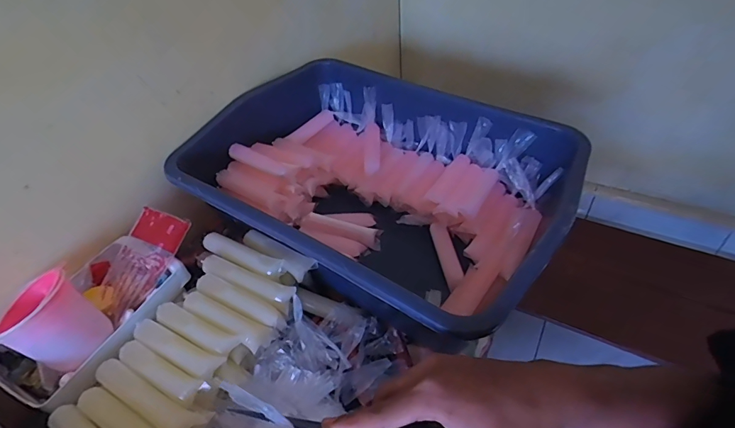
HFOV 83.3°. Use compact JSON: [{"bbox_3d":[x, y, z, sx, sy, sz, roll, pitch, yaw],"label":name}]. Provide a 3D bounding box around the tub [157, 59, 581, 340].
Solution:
[{"bbox_3d":[0.007,-0.032,0.598,0.493,0.151,0.347,22,53,25],"label":"tub"}]

